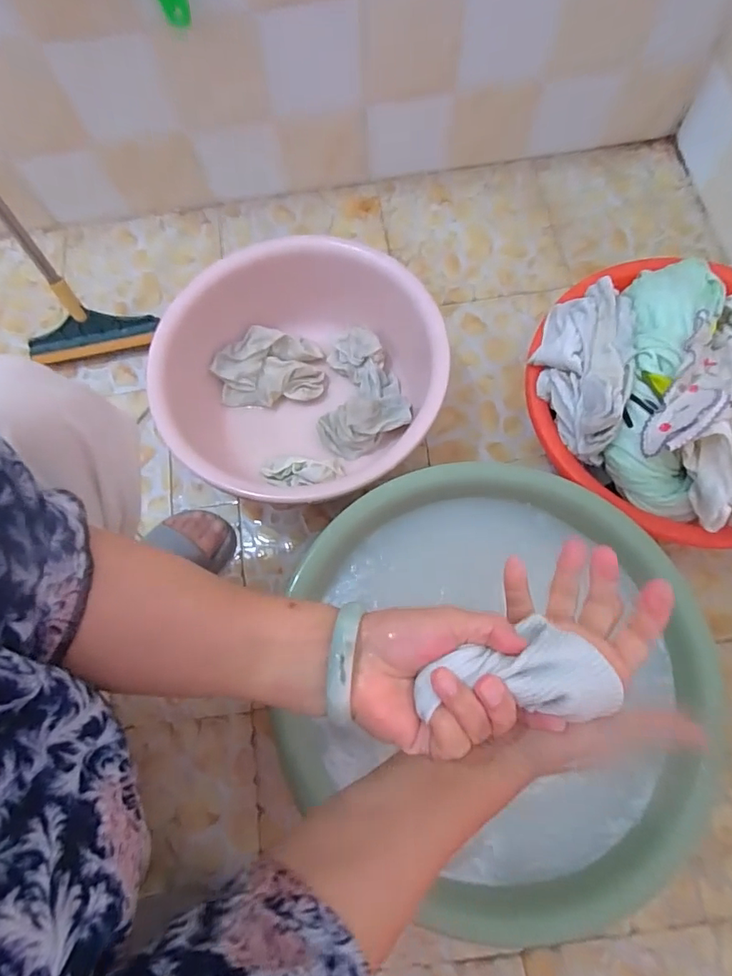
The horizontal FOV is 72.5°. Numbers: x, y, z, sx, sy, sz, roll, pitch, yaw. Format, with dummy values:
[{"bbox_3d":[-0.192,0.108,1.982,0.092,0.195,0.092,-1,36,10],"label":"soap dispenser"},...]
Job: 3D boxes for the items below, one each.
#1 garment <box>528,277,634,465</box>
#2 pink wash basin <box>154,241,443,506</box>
[{"bbox_3d":[0.269,-0.154,0.632,0.109,0.074,0.222,11,72,12],"label":"garment"},{"bbox_3d":[-0.090,-0.147,0.734,0.373,0.162,0.377,-1,71,2],"label":"pink wash basin"}]

